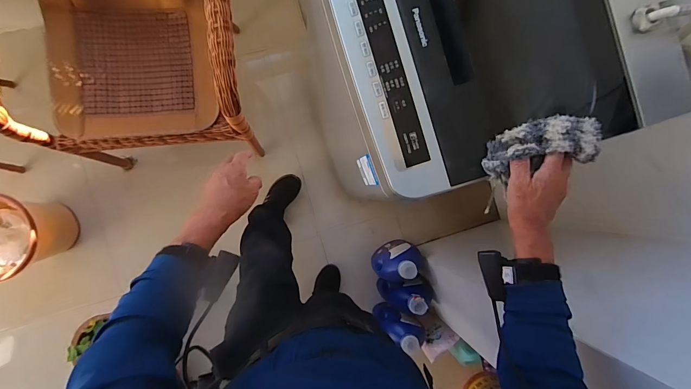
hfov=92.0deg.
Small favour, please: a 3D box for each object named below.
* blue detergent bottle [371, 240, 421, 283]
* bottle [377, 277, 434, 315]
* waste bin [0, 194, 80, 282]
[{"bbox_3d":[0.201,0.262,1.280,0.168,0.328,0.111,-37,94,-5],"label":"blue detergent bottle"},{"bbox_3d":[0.232,0.366,1.251,0.177,0.275,0.088,-6,91,-6],"label":"bottle"},{"bbox_3d":[-1.107,0.133,1.149,0.263,0.288,0.272,1,90,-7],"label":"waste bin"}]

